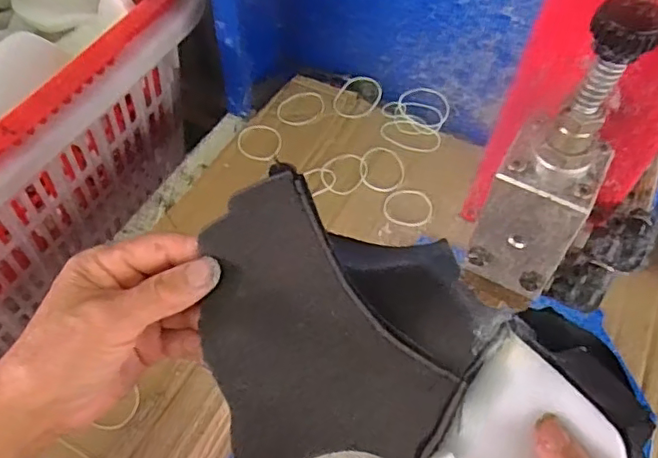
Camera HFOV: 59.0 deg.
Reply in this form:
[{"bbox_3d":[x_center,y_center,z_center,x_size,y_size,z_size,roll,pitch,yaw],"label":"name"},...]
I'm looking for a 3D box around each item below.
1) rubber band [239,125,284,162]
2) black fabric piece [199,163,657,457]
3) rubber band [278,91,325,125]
[{"bbox_3d":[-0.076,-0.096,0.642,0.050,0.005,0.054,1,58,-2],"label":"rubber band"},{"bbox_3d":[0.039,0.060,0.286,0.229,0.068,0.143,22,60,11],"label":"black fabric piece"},{"bbox_3d":[-0.032,-0.139,0.673,0.058,0.004,0.042,-26,70,-13],"label":"rubber band"}]

